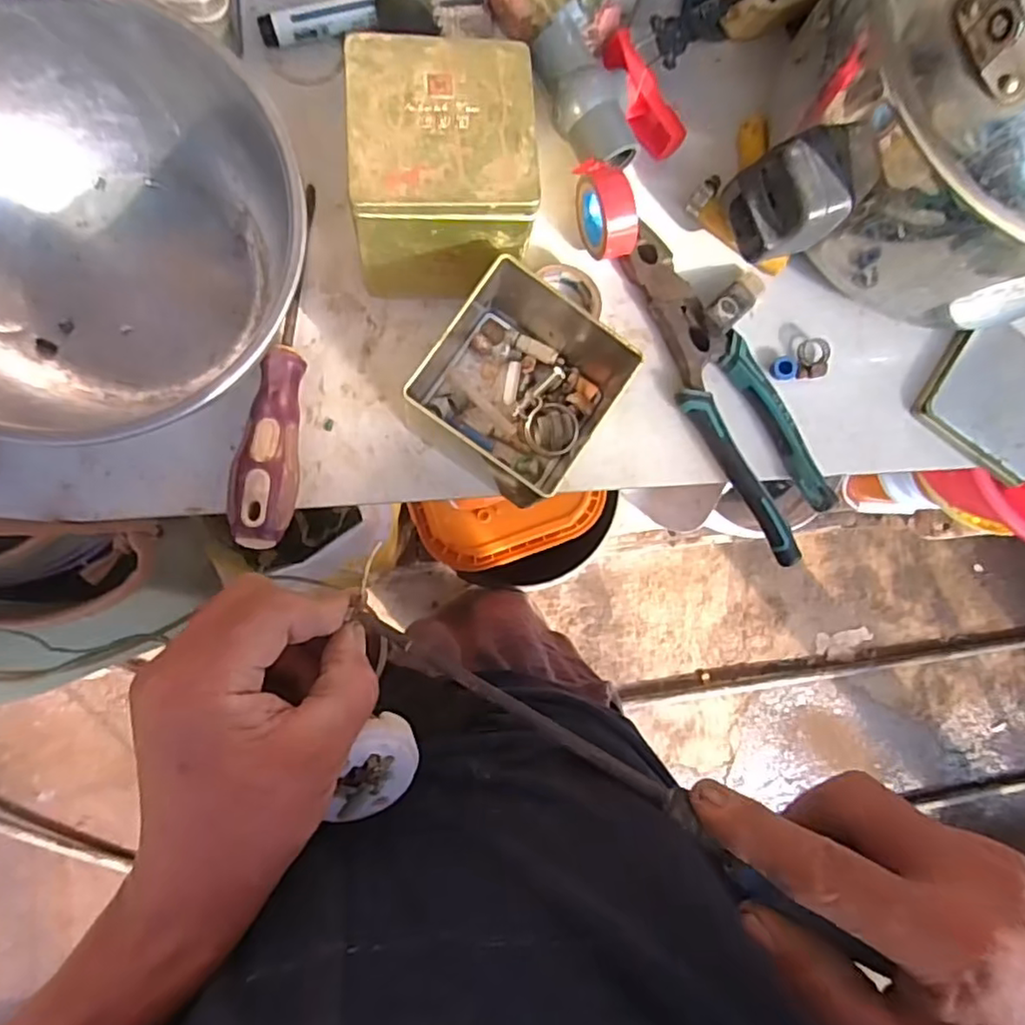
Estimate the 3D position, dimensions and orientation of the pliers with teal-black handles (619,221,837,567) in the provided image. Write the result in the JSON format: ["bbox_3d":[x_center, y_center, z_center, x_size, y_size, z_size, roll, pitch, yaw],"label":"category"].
[{"bbox_3d":[0.125,-0.071,0.383,0.049,0.024,0.201,-31,95,-7],"label":"pliers with teal-black handles"}]

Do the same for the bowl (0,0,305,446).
[{"bbox_3d":[-0.201,-0.136,0.317,0.185,0.085,0.170,0,90,-9],"label":"bowl"}]

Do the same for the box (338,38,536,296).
[{"bbox_3d":[-0.037,-0.167,0.323,0.086,0.077,0.104,-2,91,-9],"label":"box"}]

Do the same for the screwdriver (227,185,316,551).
[{"bbox_3d":[-0.125,-0.078,0.345,0.031,0.037,0.192,3,90,-9],"label":"screwdriver"}]

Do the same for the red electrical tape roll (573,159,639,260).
[{"bbox_3d":[0.051,-0.169,0.367,0.019,0.041,0.049,-20,93,-8],"label":"red electrical tape roll"}]

